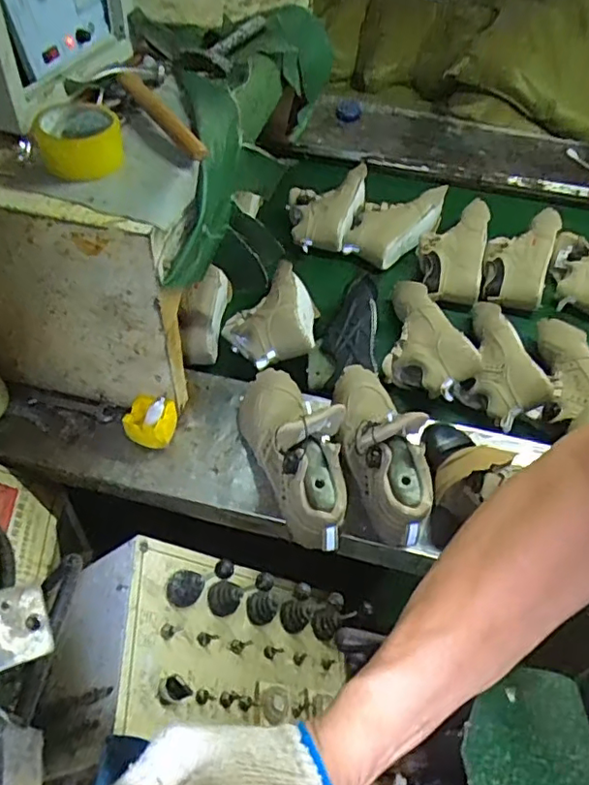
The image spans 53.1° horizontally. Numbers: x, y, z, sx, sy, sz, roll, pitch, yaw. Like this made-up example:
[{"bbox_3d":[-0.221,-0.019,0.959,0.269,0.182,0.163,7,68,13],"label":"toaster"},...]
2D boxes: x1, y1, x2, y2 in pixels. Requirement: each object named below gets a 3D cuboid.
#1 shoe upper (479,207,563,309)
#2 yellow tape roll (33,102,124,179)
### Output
[{"bbox_3d":[0.467,-0.282,1.203,0.137,0.054,0.295,26,68,16],"label":"shoe upper"},{"bbox_3d":[-0.262,-0.308,0.719,0.097,0.053,0.081,-17,55,-16],"label":"yellow tape roll"}]

